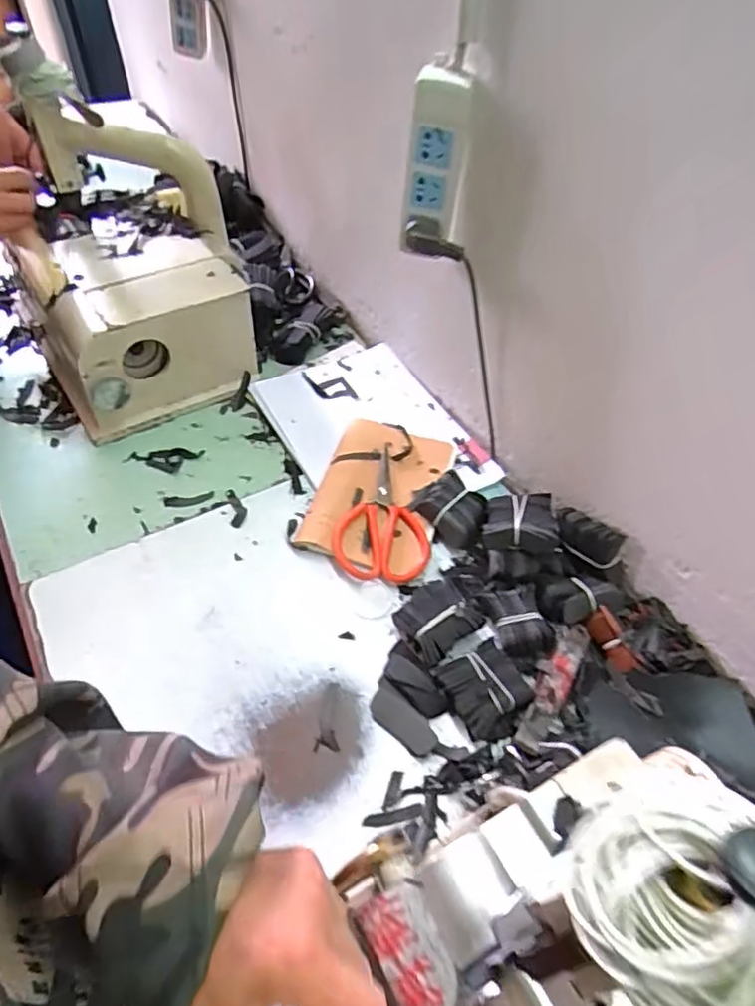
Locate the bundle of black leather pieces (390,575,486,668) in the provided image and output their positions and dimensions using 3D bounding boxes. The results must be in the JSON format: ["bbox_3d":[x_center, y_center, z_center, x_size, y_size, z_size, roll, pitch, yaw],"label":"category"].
[{"bbox_3d":[0.062,0.115,0.630,0.073,0.030,0.071,-29,54,-22],"label":"bundle of black leather pieces"}]

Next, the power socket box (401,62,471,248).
[{"bbox_3d":[0.056,-0.330,0.608,0.060,0.146,0.031,1,49,2],"label":"power socket box"}]

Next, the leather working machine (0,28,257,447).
[{"bbox_3d":[-0.322,-0.331,0.784,0.270,0.344,0.313,-24,53,-18],"label":"leather working machine"}]

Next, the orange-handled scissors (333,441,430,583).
[{"bbox_3d":[0.009,0.011,0.717,0.104,0.021,0.172,4,49,5],"label":"orange-handled scissors"}]

